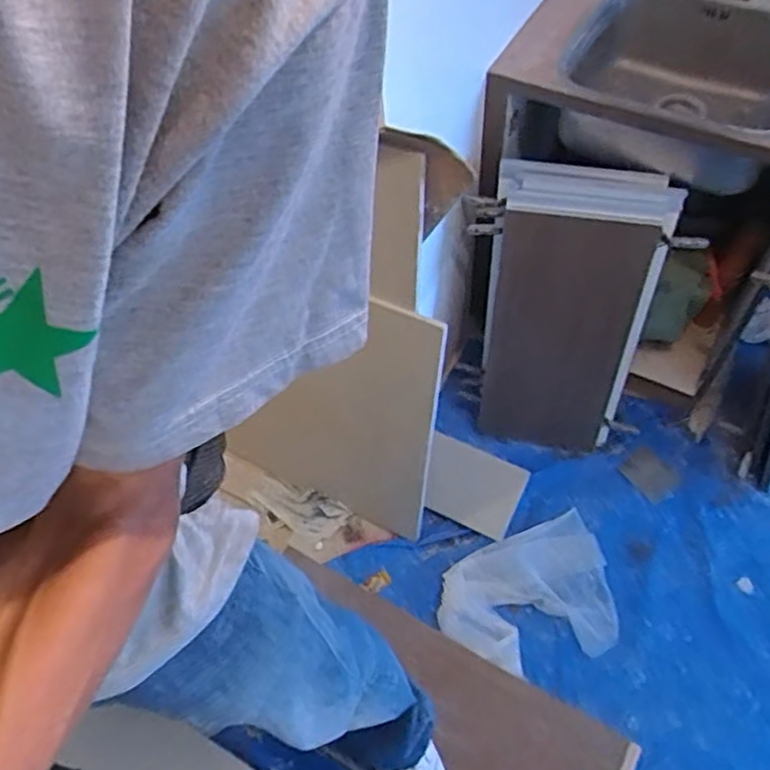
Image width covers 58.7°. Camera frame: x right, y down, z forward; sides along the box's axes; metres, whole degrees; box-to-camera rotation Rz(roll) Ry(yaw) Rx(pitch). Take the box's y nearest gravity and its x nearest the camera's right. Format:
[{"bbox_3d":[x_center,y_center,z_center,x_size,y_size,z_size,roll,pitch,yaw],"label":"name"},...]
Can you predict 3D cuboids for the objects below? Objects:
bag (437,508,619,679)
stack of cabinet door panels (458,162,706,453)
[{"bbox_3d":[0.358,0.525,1.672,0.434,0.060,0.315,-21,58,-10],"label":"bag"},{"bbox_3d":[0.416,-0.137,1.643,0.407,0.742,0.138,9,43,10],"label":"stack of cabinet door panels"}]

